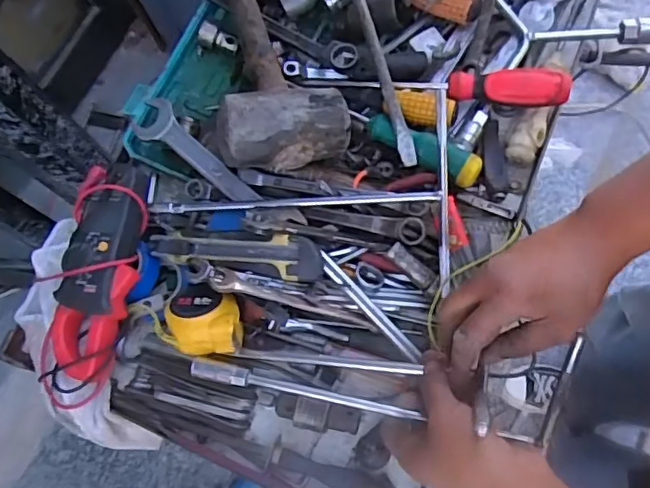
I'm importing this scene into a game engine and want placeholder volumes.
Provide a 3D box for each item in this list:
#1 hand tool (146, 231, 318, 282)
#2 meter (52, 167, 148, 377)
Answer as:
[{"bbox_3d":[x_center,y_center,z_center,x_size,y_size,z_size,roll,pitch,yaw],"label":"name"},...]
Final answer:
[{"bbox_3d":[-0.080,0.009,0.503,0.154,0.023,0.034,3,71,10],"label":"hand tool"},{"bbox_3d":[-0.197,0.021,0.503,0.073,0.030,0.186,2,71,10],"label":"meter"}]

